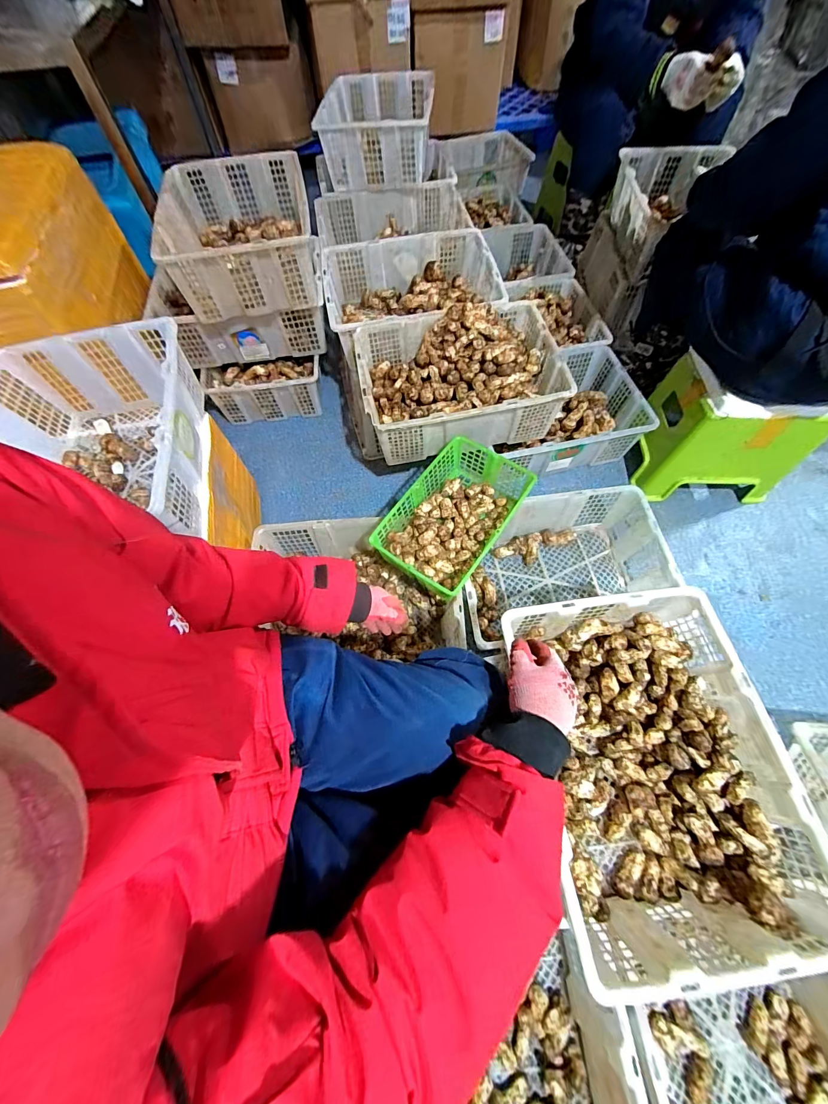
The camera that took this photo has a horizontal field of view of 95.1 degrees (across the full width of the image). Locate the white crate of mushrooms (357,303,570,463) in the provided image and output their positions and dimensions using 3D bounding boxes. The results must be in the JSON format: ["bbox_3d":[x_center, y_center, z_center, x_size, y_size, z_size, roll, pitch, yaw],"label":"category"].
[{"bbox_3d":[0.106,-0.435,0.956,0.468,0.162,0.371,-9,65,-2],"label":"white crate of mushrooms"}]

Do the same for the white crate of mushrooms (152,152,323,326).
[{"bbox_3d":[-0.448,-0.834,1.005,0.344,0.171,0.462,-10,65,-3],"label":"white crate of mushrooms"}]

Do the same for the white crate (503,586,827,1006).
[{"bbox_3d":[0.355,0.315,0.603,0.332,0.157,0.462,-7,65,-1],"label":"white crate"}]

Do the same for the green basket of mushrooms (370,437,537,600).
[{"bbox_3d":[0.090,-0.080,0.834,0.210,0.081,0.348,33,70,16],"label":"green basket of mushrooms"}]

